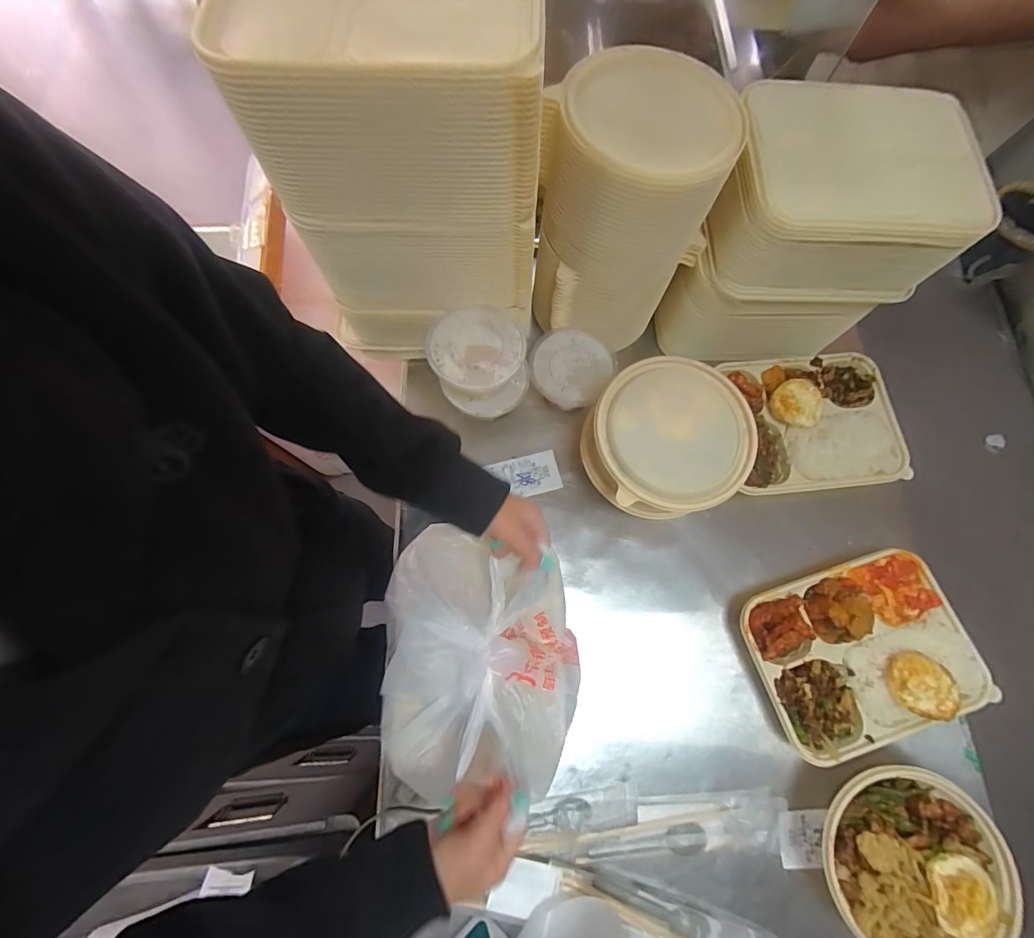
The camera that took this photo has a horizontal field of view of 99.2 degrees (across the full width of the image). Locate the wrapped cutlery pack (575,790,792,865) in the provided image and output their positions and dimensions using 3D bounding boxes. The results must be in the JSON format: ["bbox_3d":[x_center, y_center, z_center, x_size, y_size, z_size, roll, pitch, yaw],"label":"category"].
[{"bbox_3d":[0.183,0.400,0.490,0.233,0.014,0.057,-3,74,-2],"label":"wrapped cutlery pack"}]

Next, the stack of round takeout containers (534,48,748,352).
[{"bbox_3d":[0.122,-0.292,0.519,0.188,0.240,0.168,0,74,-1],"label":"stack of round takeout containers"}]

